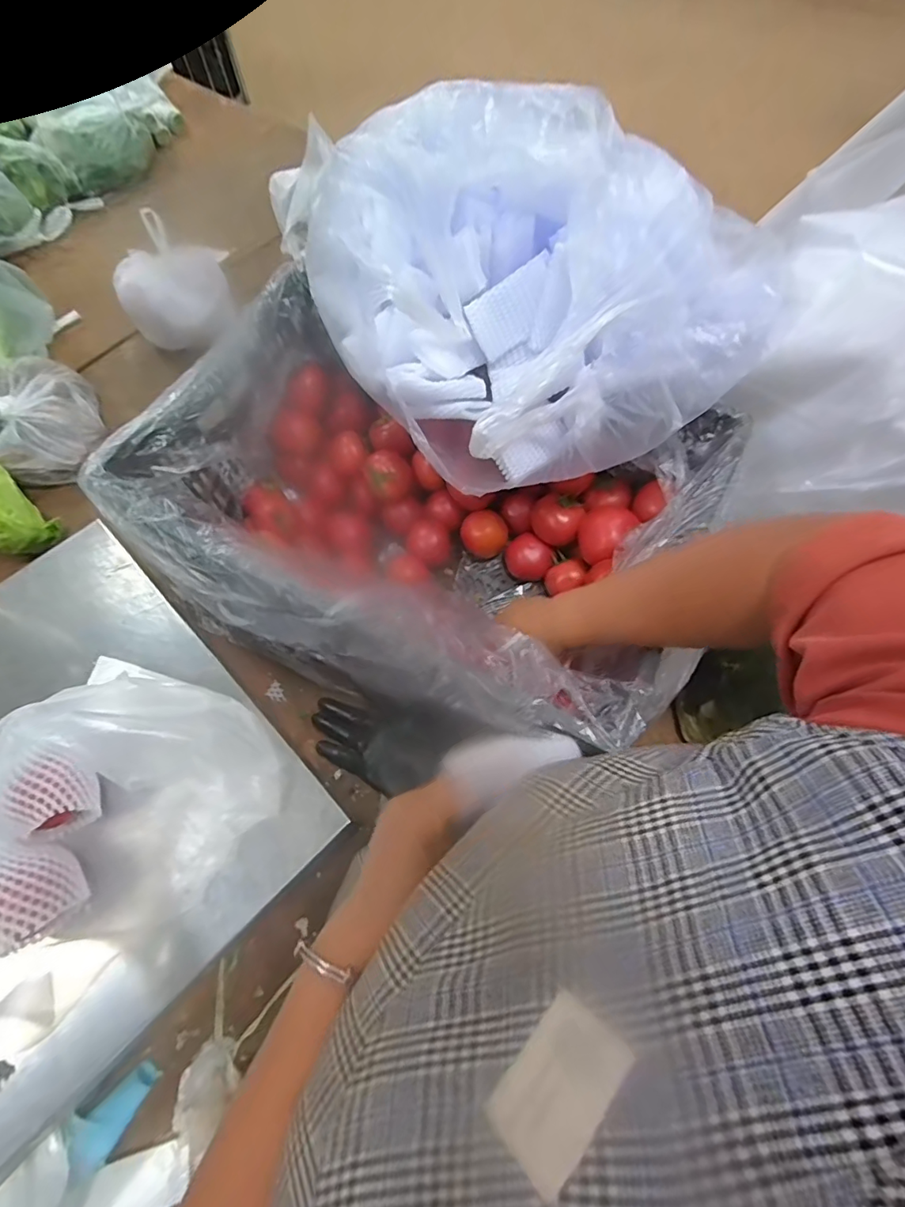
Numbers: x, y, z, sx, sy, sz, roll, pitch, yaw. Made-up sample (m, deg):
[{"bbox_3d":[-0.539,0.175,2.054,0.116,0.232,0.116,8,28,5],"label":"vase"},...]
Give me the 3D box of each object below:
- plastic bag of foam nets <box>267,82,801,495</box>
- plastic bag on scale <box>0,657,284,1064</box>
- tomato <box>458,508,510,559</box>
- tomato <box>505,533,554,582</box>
[{"bbox_3d":[0.097,-0.322,0.542,0.382,0.204,0.390,-42,71,-16],"label":"plastic bag of foam nets"},{"bbox_3d":[-0.288,0.175,0.420,0.176,0.130,0.250,35,71,16],"label":"plastic bag on scale"},{"bbox_3d":[0.047,-0.097,0.723,0.062,0.060,0.060,-30,68,-12],"label":"tomato"},{"bbox_3d":[0.105,-0.062,0.712,0.068,0.052,0.054,14,67,8],"label":"tomato"}]

